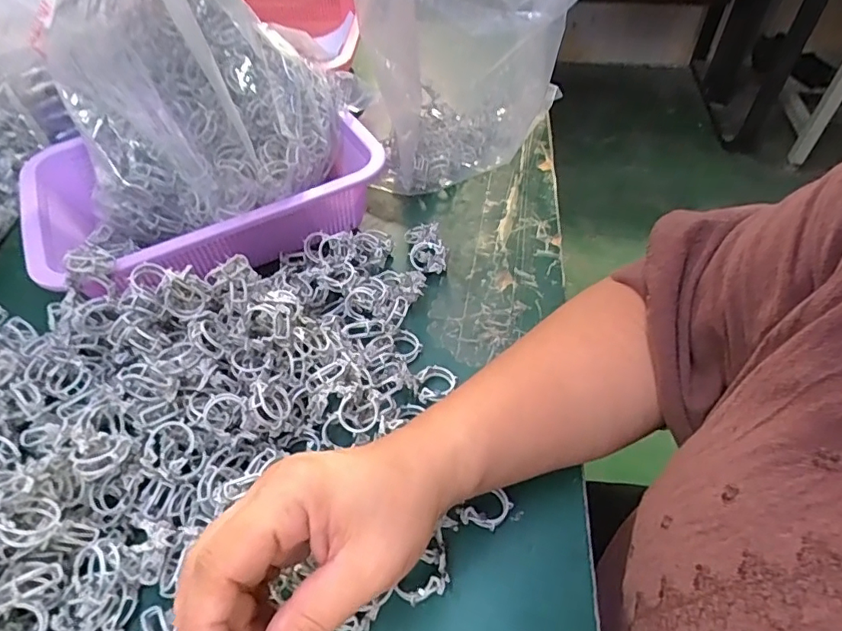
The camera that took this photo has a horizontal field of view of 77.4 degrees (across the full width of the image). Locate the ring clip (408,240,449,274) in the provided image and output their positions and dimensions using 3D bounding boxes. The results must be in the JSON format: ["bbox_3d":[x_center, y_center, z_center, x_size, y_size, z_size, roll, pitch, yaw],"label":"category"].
[{"bbox_3d":[0.006,-0.048,0.430,0.032,0.020,0.025,11,50,12],"label":"ring clip"}]

